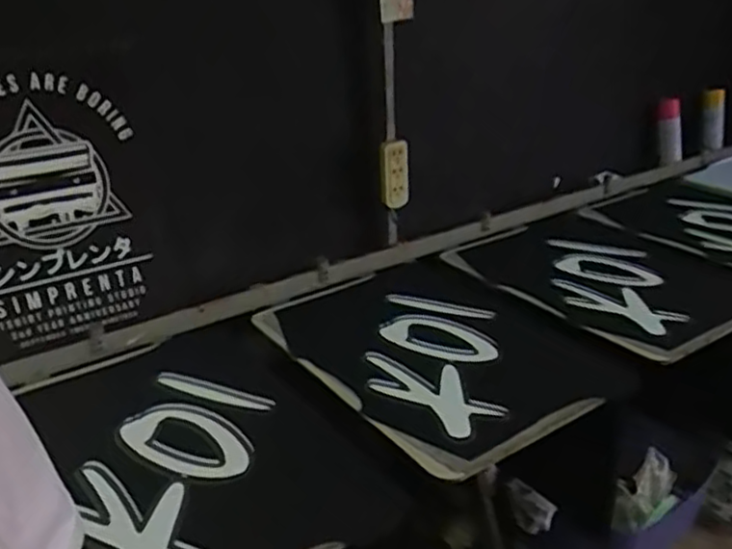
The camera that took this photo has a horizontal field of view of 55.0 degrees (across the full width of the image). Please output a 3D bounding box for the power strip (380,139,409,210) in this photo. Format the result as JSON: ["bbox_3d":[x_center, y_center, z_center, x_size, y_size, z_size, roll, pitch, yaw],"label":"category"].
[{"bbox_3d":[0.062,-0.216,1.529,0.059,0.153,0.031,4,25,13],"label":"power strip"}]

